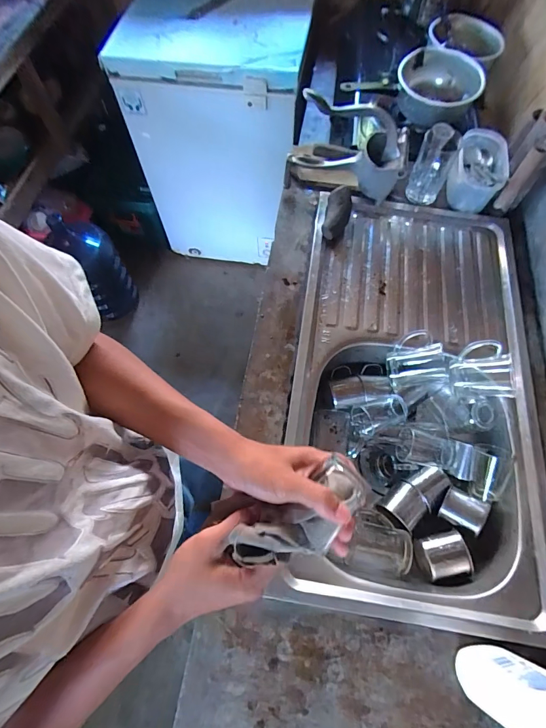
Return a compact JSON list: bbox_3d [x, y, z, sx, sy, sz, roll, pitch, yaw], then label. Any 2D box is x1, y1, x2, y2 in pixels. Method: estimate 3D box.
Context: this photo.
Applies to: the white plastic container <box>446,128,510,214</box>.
[{"bbox_3d":[0.438,-0.415,0.790,0.108,0.099,0.175,25,68,10],"label":"white plastic container"}]

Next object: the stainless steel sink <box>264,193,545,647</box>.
[{"bbox_3d":[0.244,0.024,0.685,0.408,0.124,0.747,9,66,4],"label":"stainless steel sink"}]

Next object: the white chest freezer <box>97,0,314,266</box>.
[{"bbox_3d":[-0.183,-0.920,1.529,0.603,0.843,0.594,11,66,5],"label":"white chest freezer"}]

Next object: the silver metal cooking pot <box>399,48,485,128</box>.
[{"bbox_3d":[0.397,-0.664,0.903,0.191,0.094,0.175,24,68,10],"label":"silver metal cooking pot"}]

